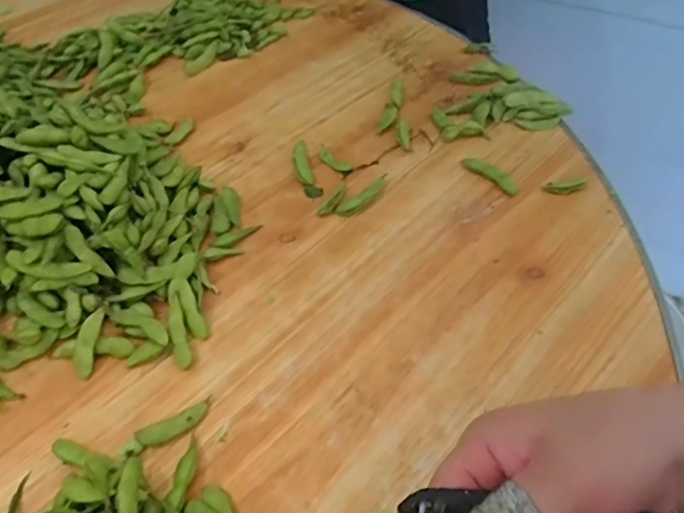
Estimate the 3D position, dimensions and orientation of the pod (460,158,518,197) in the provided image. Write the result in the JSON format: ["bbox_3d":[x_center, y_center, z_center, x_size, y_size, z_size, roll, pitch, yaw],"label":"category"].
[{"bbox_3d":[0.120,-0.066,0.455,0.017,0.008,0.052,-31,53,-23],"label":"pod"}]

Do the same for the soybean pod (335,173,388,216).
[{"bbox_3d":[0.019,-0.048,0.452,0.057,0.009,0.013,-37,56,-27],"label":"soybean pod"}]

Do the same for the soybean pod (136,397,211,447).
[{"bbox_3d":[-0.094,0.096,0.324,0.043,0.009,0.014,-26,51,-19],"label":"soybean pod"}]

